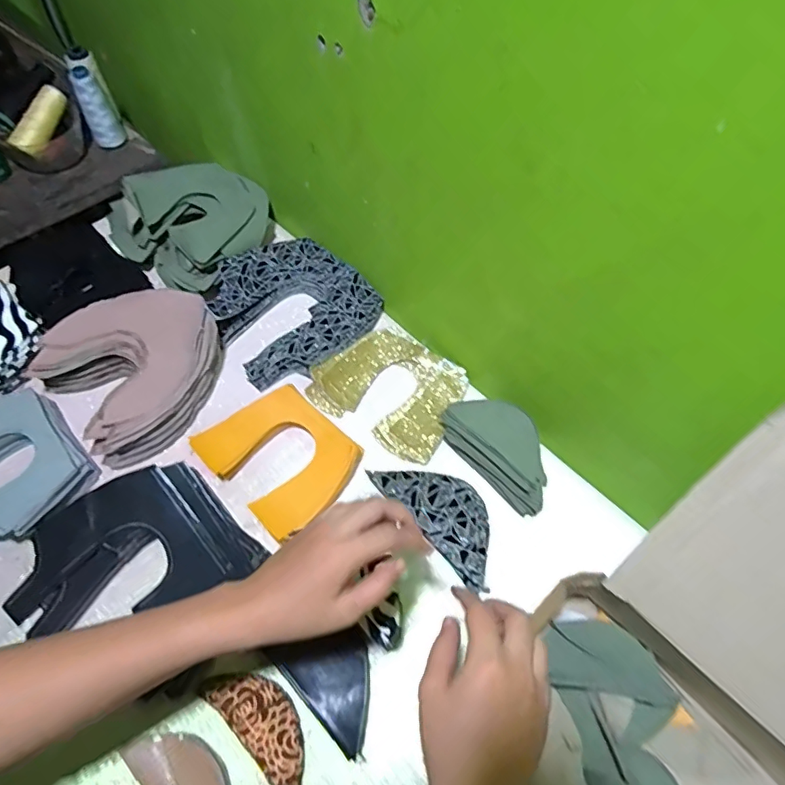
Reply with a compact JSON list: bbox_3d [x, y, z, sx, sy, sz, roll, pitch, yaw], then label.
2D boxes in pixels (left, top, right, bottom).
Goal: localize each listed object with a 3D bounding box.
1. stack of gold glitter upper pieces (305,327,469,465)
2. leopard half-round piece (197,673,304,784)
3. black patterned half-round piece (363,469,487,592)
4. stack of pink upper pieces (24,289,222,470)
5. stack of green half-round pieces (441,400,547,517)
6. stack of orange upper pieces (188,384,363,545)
[{"bbox_3d":[0.002,-0.007,0.620,0.158,0.025,0.138,31,62,14],"label":"stack of gold glitter upper pieces"},{"bbox_3d":[-0.106,0.281,0.445,0.108,0.020,0.047,40,65,19],"label":"leopard half-round piece"},{"bbox_3d":[0.055,0.123,0.537,0.076,0.021,0.147,-36,68,-22],"label":"black patterned half-round piece"},{"bbox_3d":[-0.287,-0.033,0.596,0.178,0.058,0.177,-38,68,-23],"label":"stack of pink upper pieces"},{"bbox_3d":[0.117,0.061,0.563,0.070,0.050,0.133,-38,68,-23],"label":"stack of green half-round pieces"},{"bbox_3d":[-0.120,0.066,0.563,0.152,0.024,0.122,40,65,19],"label":"stack of orange upper pieces"}]

